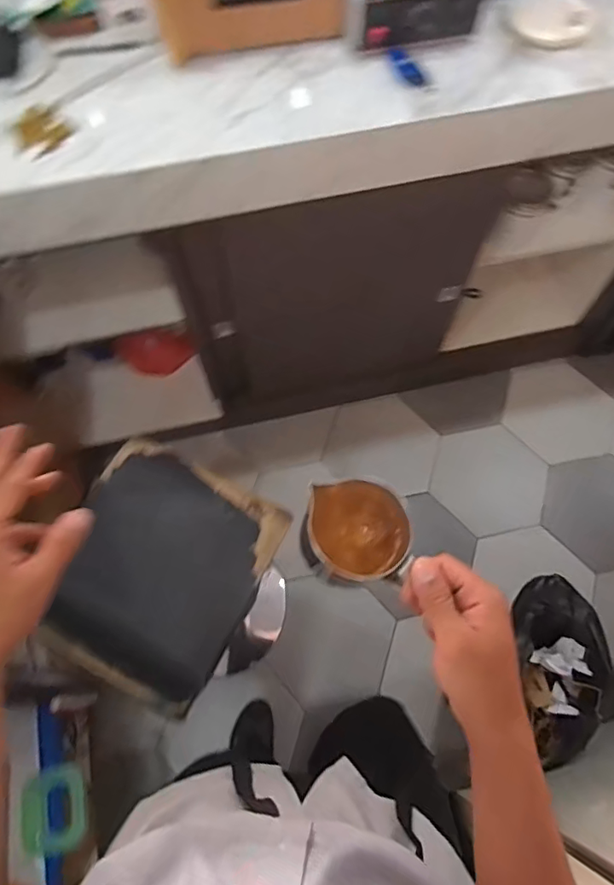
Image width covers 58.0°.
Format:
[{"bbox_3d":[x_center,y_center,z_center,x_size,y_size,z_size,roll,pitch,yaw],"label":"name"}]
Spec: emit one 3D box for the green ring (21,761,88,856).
[{"bbox_3d":[-0.428,0.623,0.941,0.099,0.024,0.133,-8,59,-29],"label":"green ring"}]

